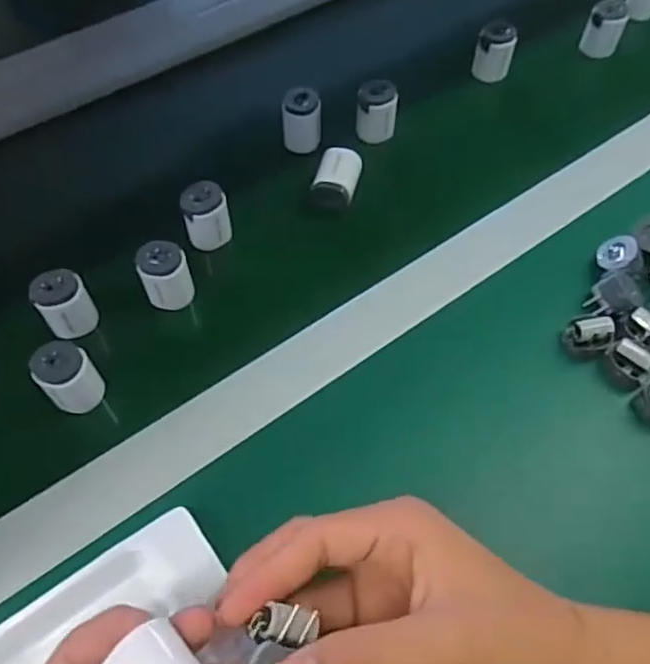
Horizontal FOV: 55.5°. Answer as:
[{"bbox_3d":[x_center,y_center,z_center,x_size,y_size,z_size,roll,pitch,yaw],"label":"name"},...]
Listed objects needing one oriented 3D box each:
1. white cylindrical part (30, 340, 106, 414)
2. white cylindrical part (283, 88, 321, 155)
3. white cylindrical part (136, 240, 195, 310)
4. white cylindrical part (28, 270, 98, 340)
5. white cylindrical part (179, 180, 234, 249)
[{"bbox_3d":[-0.151,0.027,0.365,0.029,0.040,0.028,0,56,1],"label":"white cylindrical part"},{"bbox_3d":[-0.018,-0.166,0.488,0.029,0.041,0.027,0,56,1],"label":"white cylindrical part"},{"bbox_3d":[-0.105,-0.037,0.408,0.030,0.043,0.024,-17,58,-10],"label":"white cylindrical part"},{"bbox_3d":[-0.165,-0.018,0.396,0.031,0.044,0.025,-30,61,-18],"label":"white cylindrical part"},{"bbox_3d":[-0.083,-0.082,0.437,0.031,0.040,0.027,-13,57,-7],"label":"white cylindrical part"}]

